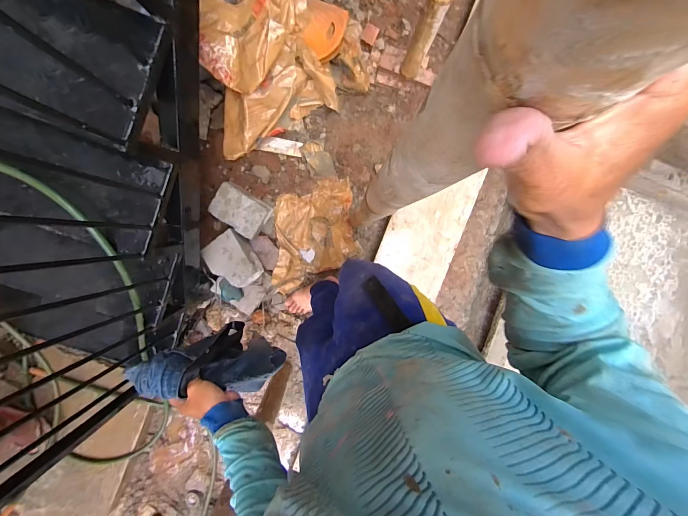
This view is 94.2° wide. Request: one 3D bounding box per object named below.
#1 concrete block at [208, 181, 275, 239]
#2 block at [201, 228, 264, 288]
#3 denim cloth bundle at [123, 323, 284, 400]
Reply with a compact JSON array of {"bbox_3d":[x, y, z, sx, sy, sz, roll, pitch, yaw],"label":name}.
[{"bbox_3d":[-0.403,-0.185,1.243,0.202,0.087,0.155,33,91,-3],"label":"concrete block"},{"bbox_3d":[-0.435,0.015,1.235,0.158,0.092,0.221,-34,94,0],"label":"block"},{"bbox_3d":[-0.266,0.217,0.669,0.140,0.319,0.096,20,94,32],"label":"denim cloth bundle"}]

